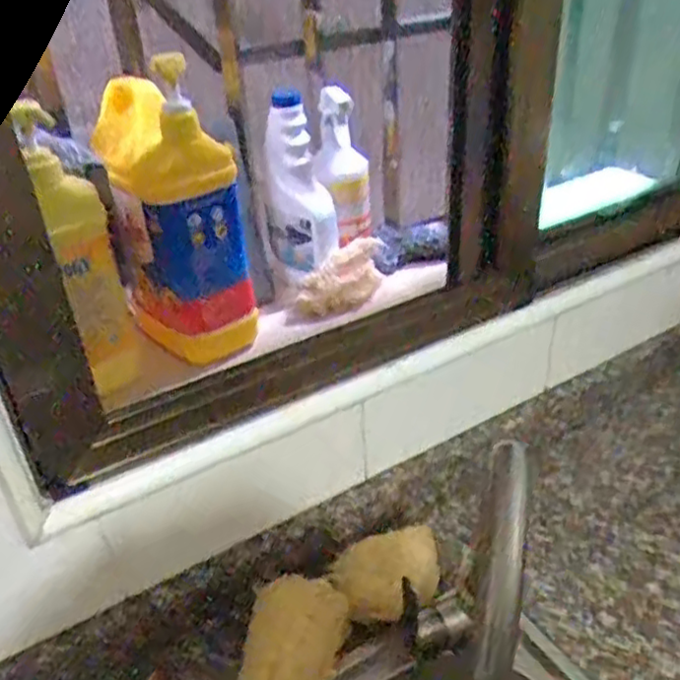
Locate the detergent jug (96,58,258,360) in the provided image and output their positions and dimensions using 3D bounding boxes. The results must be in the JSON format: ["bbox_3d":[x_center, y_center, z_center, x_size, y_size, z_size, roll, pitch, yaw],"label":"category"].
[{"bbox_3d":[-0.159,-0.128,0.680,0.115,0.269,0.135,-13,34,-14],"label":"detergent jug"}]

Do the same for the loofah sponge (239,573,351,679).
[{"bbox_3d":[-0.040,0.261,0.600,0.079,0.023,0.105,19,60,-3],"label":"loofah sponge"}]

